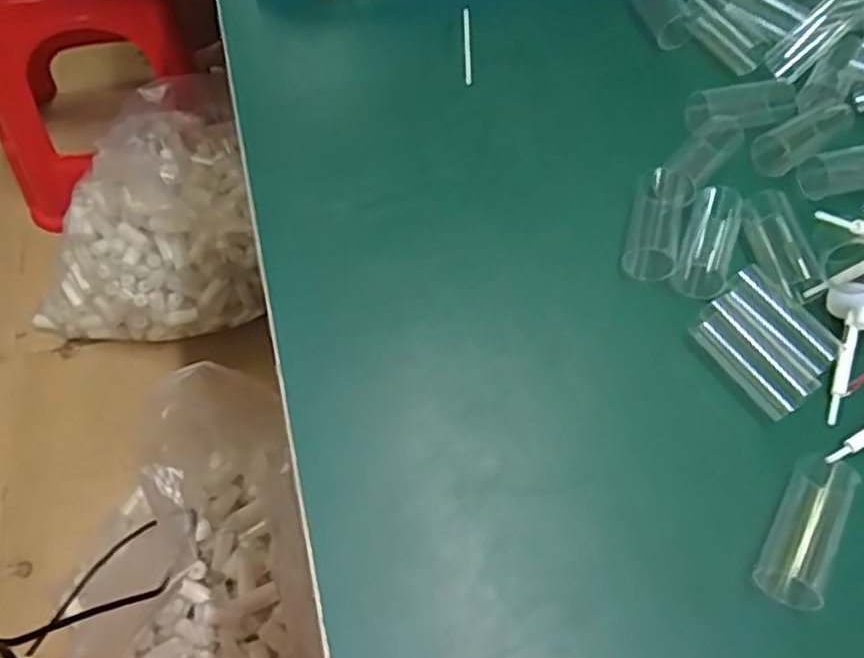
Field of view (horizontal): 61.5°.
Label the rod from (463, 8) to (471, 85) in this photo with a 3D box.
[{"bbox_3d":[0.018,-0.148,0.378,0.004,0.004,0.058,2,58,-3],"label":"rod"}]

